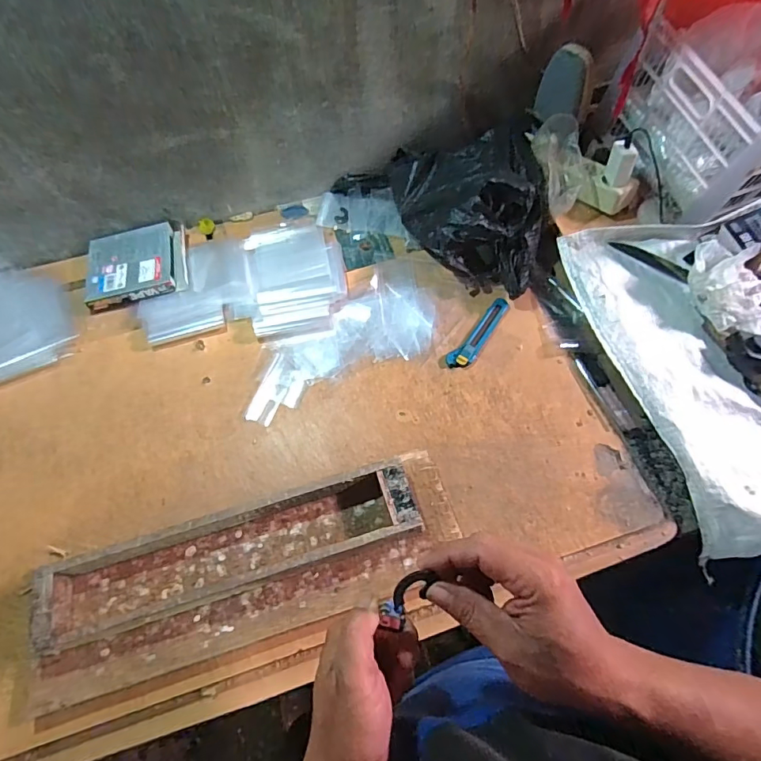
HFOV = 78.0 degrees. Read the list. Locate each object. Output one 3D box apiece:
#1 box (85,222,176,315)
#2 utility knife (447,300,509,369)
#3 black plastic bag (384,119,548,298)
[{"bbox_3d":[-0.412,-0.189,0.782,0.135,0.024,0.144,-11,62,-3],"label":"box"},{"bbox_3d":[0.150,-0.069,0.700,0.035,0.010,0.143,36,69,20],"label":"utility knife"},{"bbox_3d":[0.135,-0.286,0.755,0.250,0.120,0.299,2,62,4],"label":"black plastic bag"}]

